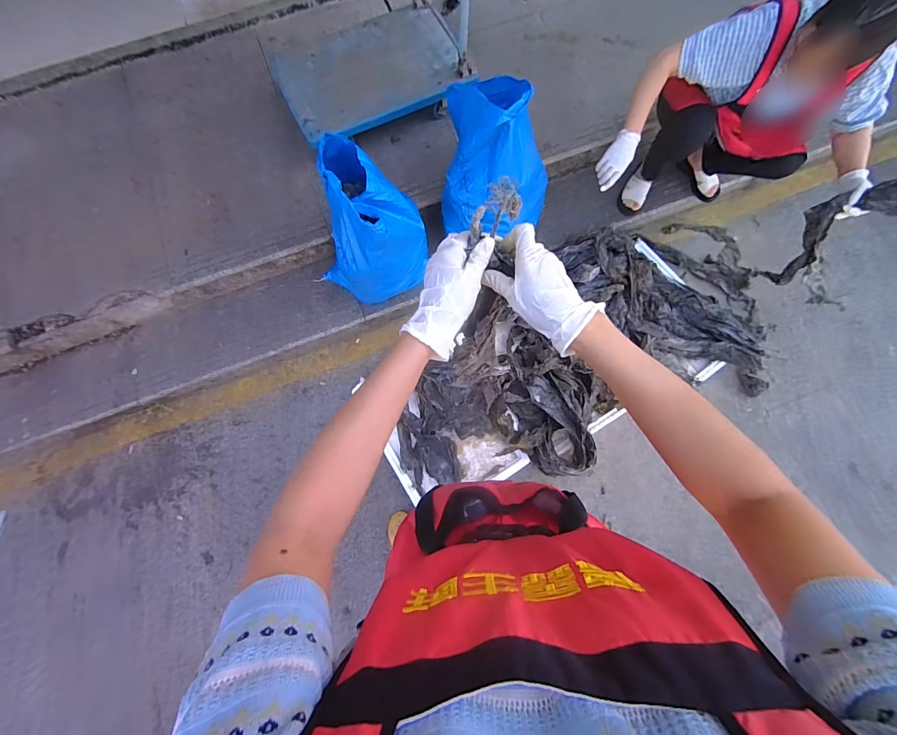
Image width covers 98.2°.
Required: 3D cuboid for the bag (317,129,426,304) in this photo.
[{"bbox_3d":[-0.279,-0.448,1.295,0.358,0.511,0.292,24,76,8],"label":"bag"}]

